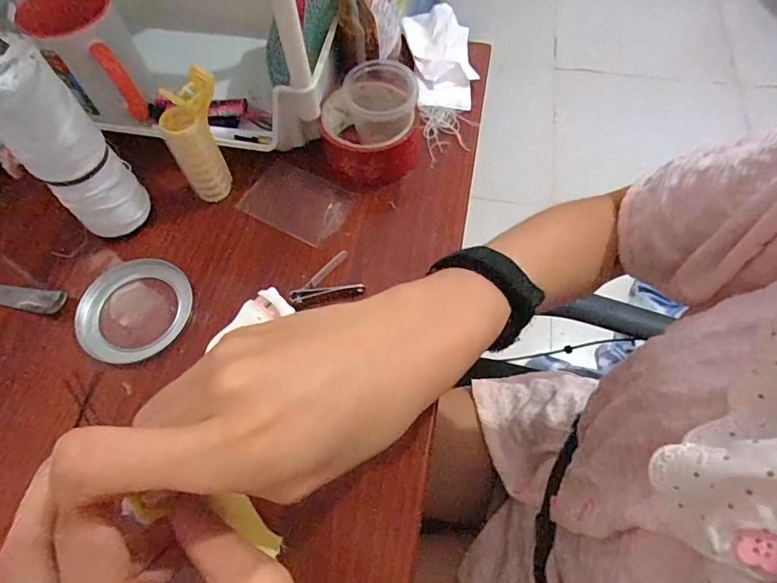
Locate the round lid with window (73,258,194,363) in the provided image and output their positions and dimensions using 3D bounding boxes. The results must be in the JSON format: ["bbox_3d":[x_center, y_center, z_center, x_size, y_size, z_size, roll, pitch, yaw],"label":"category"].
[{"bbox_3d":[-0.206,0.014,0.381,0.079,0.012,0.088,22,66,12],"label":"round lid with window"}]

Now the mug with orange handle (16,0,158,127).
[{"bbox_3d":[-0.272,-0.217,0.439,0.078,0.088,0.113,-34,67,-15],"label":"mug with orange handle"}]

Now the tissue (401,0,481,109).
[{"bbox_3d":[0.057,-0.252,0.499,0.065,0.032,0.128,-6,63,-2],"label":"tissue"}]

